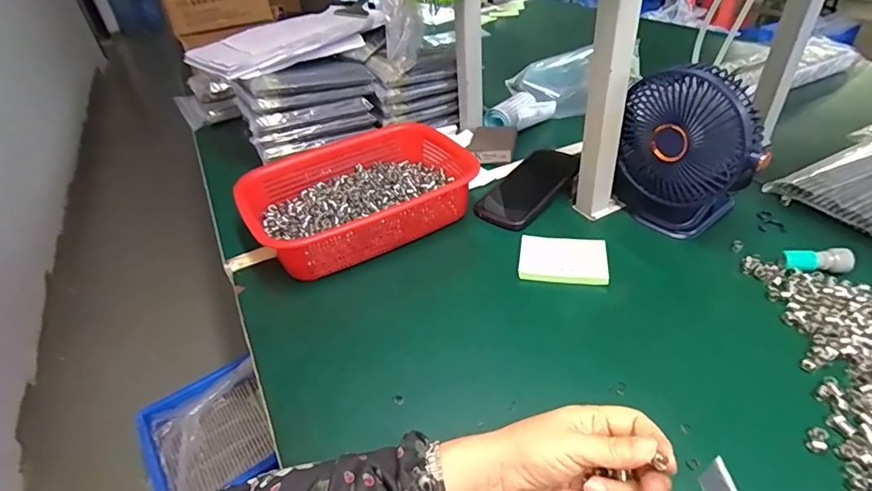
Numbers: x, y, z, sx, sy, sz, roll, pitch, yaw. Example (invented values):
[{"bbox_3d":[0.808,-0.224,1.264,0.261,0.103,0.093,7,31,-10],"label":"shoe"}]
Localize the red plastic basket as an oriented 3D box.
[{"bbox_3d":[-0.095,-0.066,0.618,0.280,0.074,0.210,-22,40,-19],"label":"red plastic basket"}]

